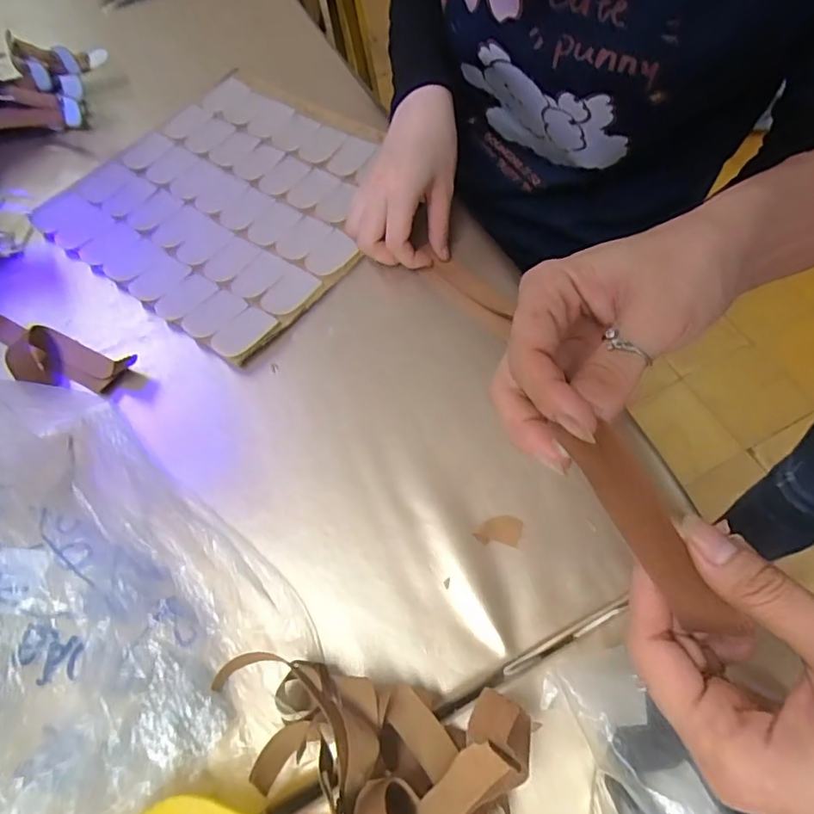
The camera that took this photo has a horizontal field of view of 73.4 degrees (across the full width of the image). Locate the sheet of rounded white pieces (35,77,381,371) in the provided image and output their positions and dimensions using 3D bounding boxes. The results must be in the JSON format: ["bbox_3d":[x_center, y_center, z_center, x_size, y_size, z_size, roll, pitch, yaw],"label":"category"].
[{"bbox_3d":[-0.161,-0.199,0.512,0.283,0.015,0.271,33,68,18],"label":"sheet of rounded white pieces"}]

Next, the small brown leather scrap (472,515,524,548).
[{"bbox_3d":[0.060,0.080,0.358,0.031,0.004,0.019,3,62,4],"label":"small brown leather scrap"}]

